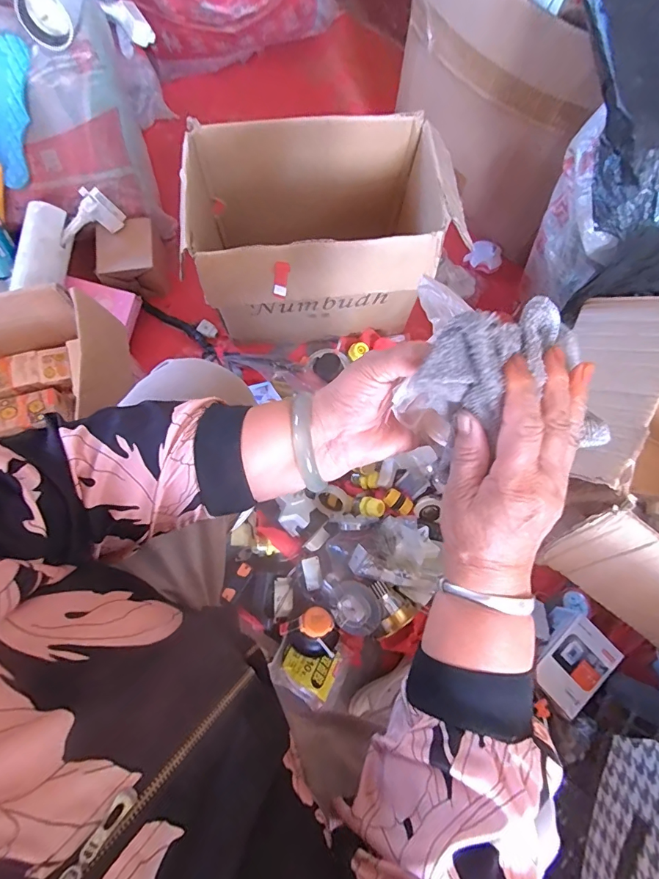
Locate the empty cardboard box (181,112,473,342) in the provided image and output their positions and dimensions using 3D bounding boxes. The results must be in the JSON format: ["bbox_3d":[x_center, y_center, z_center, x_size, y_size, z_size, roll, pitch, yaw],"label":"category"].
[{"bbox_3d":[0.000,-0.329,0.722,0.407,0.244,0.234,-6,78,-3],"label":"empty cardboard box"}]

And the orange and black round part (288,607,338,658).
[{"bbox_3d":[-0.021,0.329,0.726,0.076,0.034,0.075,0,77,-2],"label":"orange and black round part"}]

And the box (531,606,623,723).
[{"bbox_3d":[0.401,0.374,0.728,0.142,0.066,0.100,-40,81,-10],"label":"box"}]

